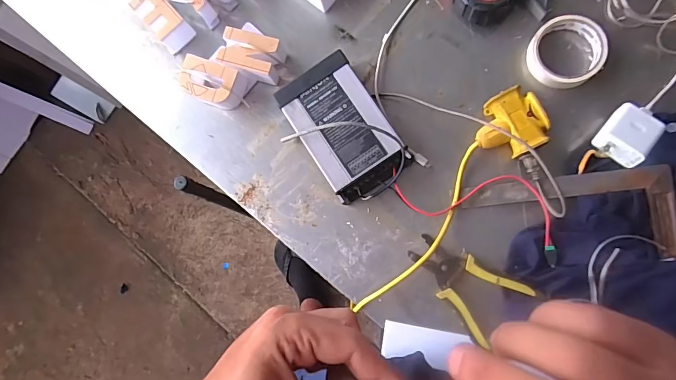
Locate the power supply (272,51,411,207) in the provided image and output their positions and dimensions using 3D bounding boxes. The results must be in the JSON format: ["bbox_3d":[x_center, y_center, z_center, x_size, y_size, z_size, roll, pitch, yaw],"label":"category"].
[{"bbox_3d":[0.005,-0.080,0.555,0.112,0.050,0.184,-34,82,4],"label":"power supply"}]

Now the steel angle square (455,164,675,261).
[{"bbox_3d":[0.281,0.034,0.506,0.241,0.036,0.114,-5,85,7],"label":"steel angle square"}]

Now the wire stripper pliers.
[{"bbox_3d":[0.158,0.121,0.526,0.145,0.018,0.086,35,91,9],"label":"wire stripper pliers"}]

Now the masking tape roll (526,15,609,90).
[{"bbox_3d":[0.301,-0.182,0.539,0.092,0.033,0.092,-1,86,8],"label":"masking tape roll"}]

